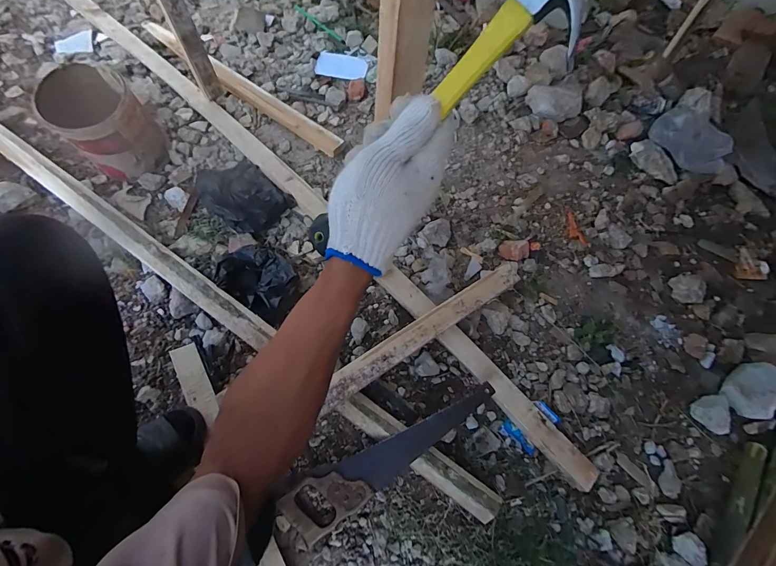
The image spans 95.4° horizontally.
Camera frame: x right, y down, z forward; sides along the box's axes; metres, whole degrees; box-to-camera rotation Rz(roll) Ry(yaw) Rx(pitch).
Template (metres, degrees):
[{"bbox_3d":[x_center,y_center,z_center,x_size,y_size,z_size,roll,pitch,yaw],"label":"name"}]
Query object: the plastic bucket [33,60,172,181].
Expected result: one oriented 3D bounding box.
[{"bbox_3d":[-0.639,-0.356,0.814,0.168,0.194,0.168,1,69,-3],"label":"plastic bucket"}]

